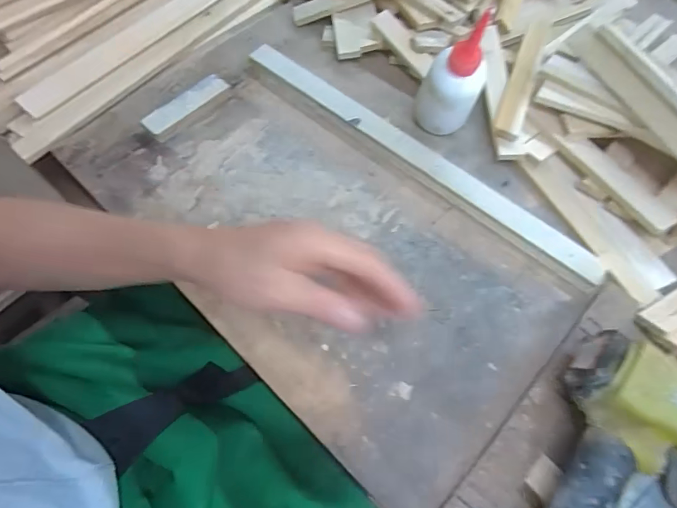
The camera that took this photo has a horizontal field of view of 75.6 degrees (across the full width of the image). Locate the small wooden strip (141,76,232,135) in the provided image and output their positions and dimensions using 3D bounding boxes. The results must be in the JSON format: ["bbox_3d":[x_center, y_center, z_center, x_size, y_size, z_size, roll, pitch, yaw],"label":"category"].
[{"bbox_3d":[-0.175,-0.173,0.513,0.030,0.017,0.106,40,70,18],"label":"small wooden strip"}]

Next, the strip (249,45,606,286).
[{"bbox_3d":[0.077,-0.116,0.483,0.456,0.020,0.025,38,70,17],"label":"strip"}]

